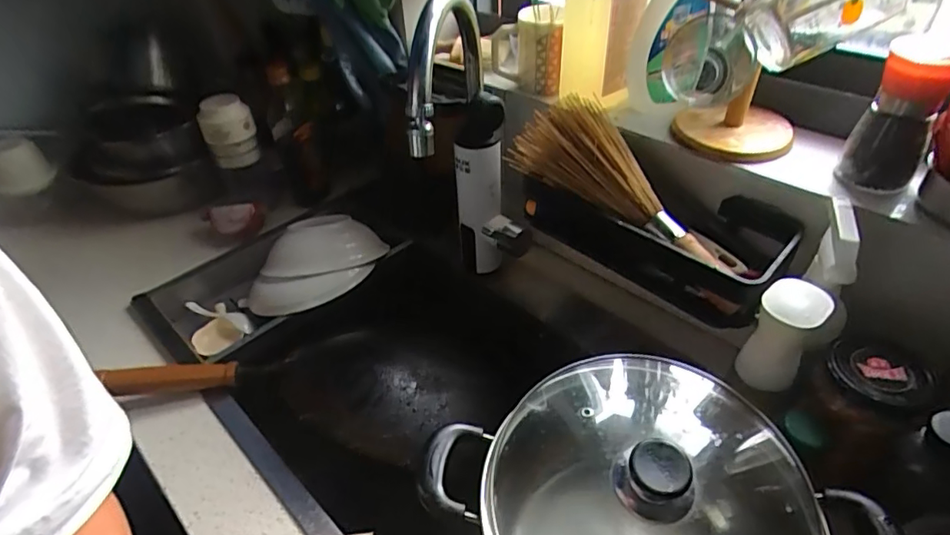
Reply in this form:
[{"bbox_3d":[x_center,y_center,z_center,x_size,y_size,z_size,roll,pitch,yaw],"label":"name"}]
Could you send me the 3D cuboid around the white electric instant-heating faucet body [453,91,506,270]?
[{"bbox_3d":[0.007,-0.099,0.730,0.065,0.243,0.068,-4,40,0],"label":"white electric instant-heating faucet body"}]

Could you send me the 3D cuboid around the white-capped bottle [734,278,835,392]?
[{"bbox_3d":[0.272,0.063,0.476,0.056,0.103,0.049,-33,48,-29],"label":"white-capped bottle"}]

